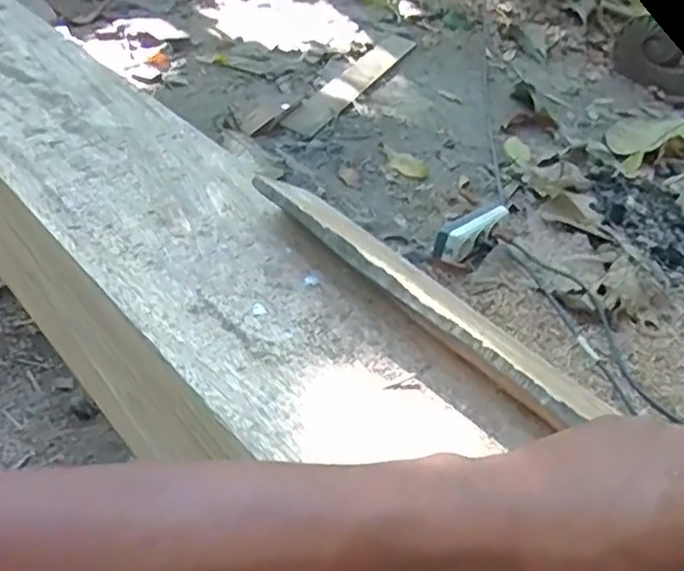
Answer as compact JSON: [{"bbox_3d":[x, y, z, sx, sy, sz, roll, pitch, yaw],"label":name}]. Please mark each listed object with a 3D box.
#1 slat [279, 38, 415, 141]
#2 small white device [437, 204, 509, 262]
[{"bbox_3d":[0.038,-0.516,1.671,0.078,0.017,0.699,19,42,14],"label":"slat"},{"bbox_3d":[0.222,-0.093,1.159,0.051,0.059,0.196,29,44,24],"label":"small white device"}]

